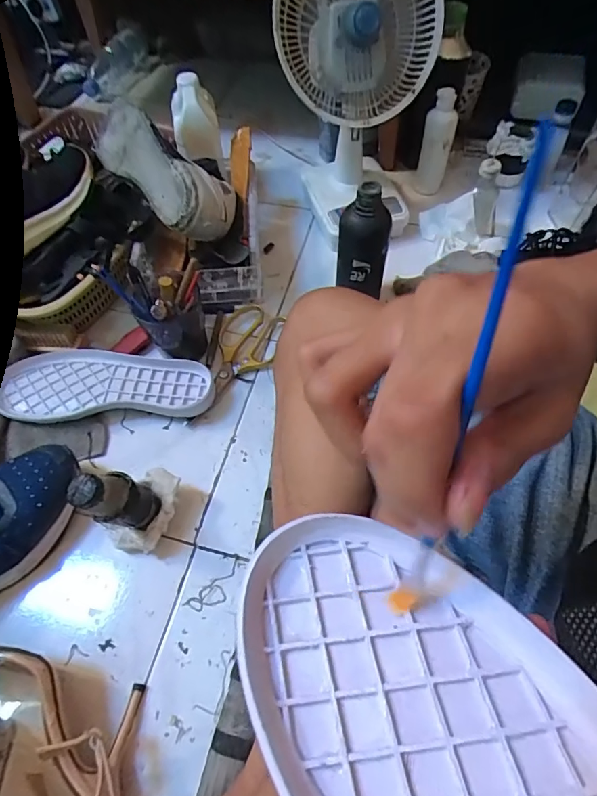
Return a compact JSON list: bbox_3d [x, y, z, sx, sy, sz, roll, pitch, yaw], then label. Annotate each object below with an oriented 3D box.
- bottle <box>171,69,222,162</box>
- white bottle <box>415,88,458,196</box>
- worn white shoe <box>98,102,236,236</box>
[{"bbox_3d":[-0.161,-0.434,0.688,0.068,0.081,0.102,-9,60,-4],"label":"bottle"},{"bbox_3d":[0.227,-0.416,0.732,0.048,0.139,0.040,17,61,12],"label":"white bottle"},{"bbox_3d":[-0.177,-0.303,0.615,0.229,0.094,0.097,50,31,18],"label":"worn white shoe"}]

